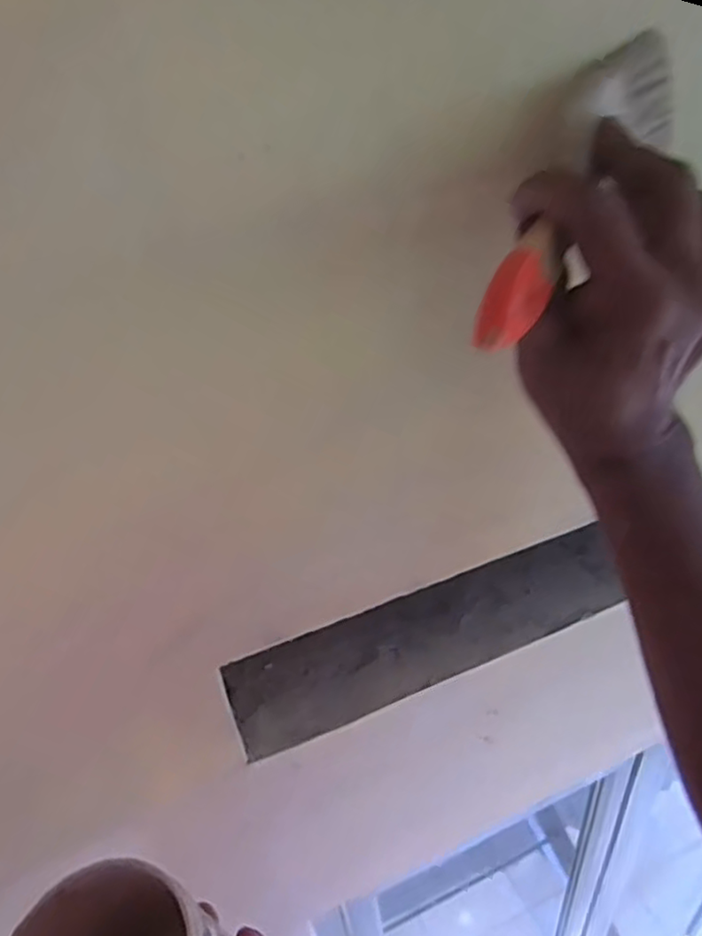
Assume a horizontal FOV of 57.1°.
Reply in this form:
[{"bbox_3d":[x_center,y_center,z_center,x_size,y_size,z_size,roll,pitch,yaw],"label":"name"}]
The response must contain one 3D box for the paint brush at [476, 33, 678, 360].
[{"bbox_3d":[0.101,-0.120,0.285,0.026,0.055,0.204,17,62,30],"label":"paint brush"}]

